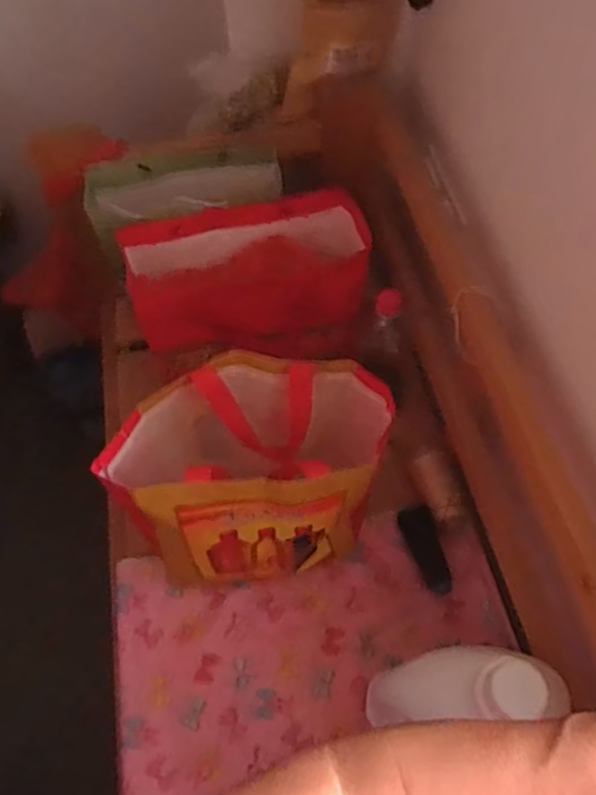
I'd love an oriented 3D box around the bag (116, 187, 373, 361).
[{"bbox_3d":[-0.070,-0.162,0.855,0.329,0.133,0.226,-11,59,-4],"label":"bag"}]

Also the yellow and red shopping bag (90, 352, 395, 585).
[{"bbox_3d":[-0.049,0.093,0.744,0.295,0.243,0.192,-5,58,0],"label":"yellow and red shopping bag"}]

